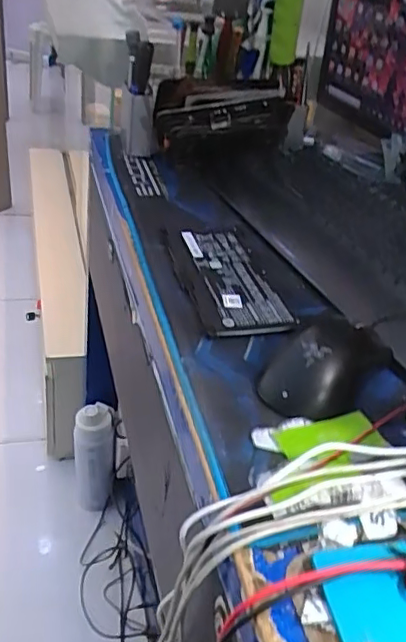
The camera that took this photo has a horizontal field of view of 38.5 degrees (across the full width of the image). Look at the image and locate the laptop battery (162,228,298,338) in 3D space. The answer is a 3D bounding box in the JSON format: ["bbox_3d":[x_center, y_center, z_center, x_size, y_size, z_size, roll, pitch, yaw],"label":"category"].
[{"bbox_3d":[0.022,-0.045,0.562,0.086,0.007,0.181,-1,36,-16],"label":"laptop battery"}]

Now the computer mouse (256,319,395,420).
[{"bbox_3d":[0.098,0.031,0.448,0.120,0.038,0.059,-21,43,-36],"label":"computer mouse"}]

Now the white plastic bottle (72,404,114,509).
[{"bbox_3d":[-0.228,0.288,1.198,0.075,0.251,0.080,0,35,-14],"label":"white plastic bottle"}]

